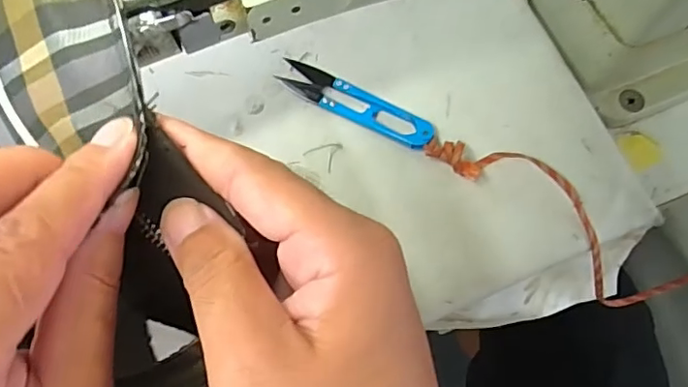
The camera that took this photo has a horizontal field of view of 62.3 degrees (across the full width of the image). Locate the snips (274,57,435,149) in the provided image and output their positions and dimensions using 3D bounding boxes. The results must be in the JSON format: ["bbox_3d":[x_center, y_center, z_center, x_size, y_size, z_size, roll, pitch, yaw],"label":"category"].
[{"bbox_3d":[0.006,-0.054,0.335,0.100,0.011,0.022,27,73,12],"label":"snips"}]

